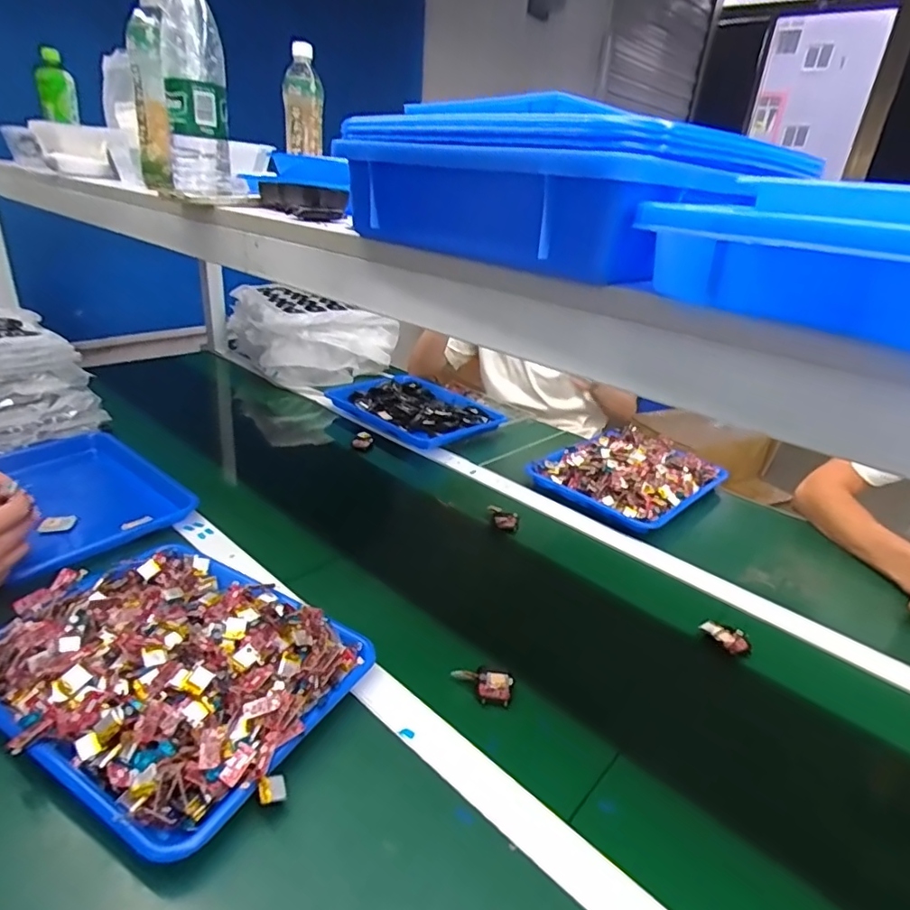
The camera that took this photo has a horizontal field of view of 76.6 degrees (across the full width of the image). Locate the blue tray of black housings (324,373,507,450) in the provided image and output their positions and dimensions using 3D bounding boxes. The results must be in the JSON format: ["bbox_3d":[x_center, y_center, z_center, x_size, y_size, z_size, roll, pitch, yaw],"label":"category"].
[{"bbox_3d":[-0.085,-0.102,1.225,0.353,0.039,0.242,23,31,35],"label":"blue tray of black housings"}]

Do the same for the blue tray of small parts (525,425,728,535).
[{"bbox_3d":[0.305,0.026,1.006,0.282,0.064,0.240,-20,34,-41],"label":"blue tray of small parts"}]

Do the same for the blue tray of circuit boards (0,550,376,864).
[{"bbox_3d":[-0.276,0.194,0.558,0.337,0.051,0.251,17,28,25],"label":"blue tray of circuit boards"}]

